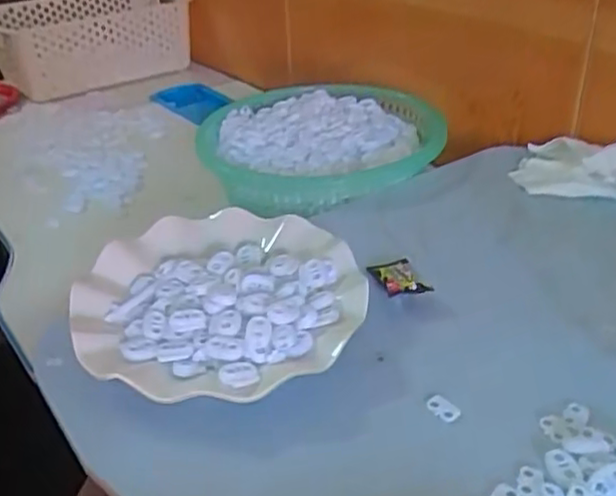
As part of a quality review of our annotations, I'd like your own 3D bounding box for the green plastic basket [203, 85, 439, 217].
[{"bbox_3d":[0.009,-0.104,0.659,0.220,0.053,0.219,-5,30,-6],"label":"green plastic basket"}]

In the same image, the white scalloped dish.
[{"bbox_3d":[-0.060,0.028,0.434,0.174,0.024,0.186,-1,29,1],"label":"white scalloped dish"}]

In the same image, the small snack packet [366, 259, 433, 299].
[{"bbox_3d":[0.062,0.018,0.467,0.030,0.010,0.049,-9,30,-13],"label":"small snack packet"}]

